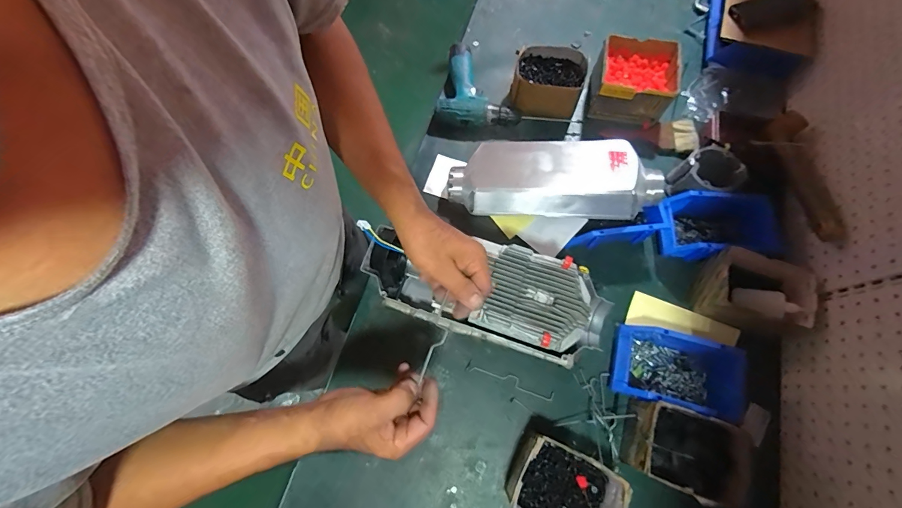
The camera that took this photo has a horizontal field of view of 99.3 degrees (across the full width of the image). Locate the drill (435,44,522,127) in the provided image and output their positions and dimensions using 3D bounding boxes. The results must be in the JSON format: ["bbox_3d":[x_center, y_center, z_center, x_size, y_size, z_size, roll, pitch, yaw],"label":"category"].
[{"bbox_3d":[0.067,-0.363,0.850,0.172,0.055,0.182,8,71,3],"label":"drill"}]

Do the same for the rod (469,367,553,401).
[{"bbox_3d":[0.105,0.222,0.668,0.150,0.005,0.019,19,78,9],"label":"rod"}]

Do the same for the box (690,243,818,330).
[{"bbox_3d":[0.519,0.069,0.664,0.163,0.093,0.108,19,72,7],"label":"box"}]

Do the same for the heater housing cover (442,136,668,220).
[{"bbox_3d":[0.190,-0.146,0.714,0.386,0.096,0.144,7,71,2],"label":"heater housing cover"}]

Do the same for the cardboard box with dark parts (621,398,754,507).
[{"bbox_3d":[0.357,0.302,0.589,0.173,0.086,0.115,22,72,7],"label":"cardboard box with dark parts"}]

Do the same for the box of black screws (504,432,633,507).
[{"bbox_3d":[0.166,0.354,0.571,0.150,0.093,0.127,27,73,9],"label":"box of black screws"}]

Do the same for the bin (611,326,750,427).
[{"bbox_3d":[0.375,0.195,0.632,0.201,0.078,0.117,14,71,5],"label":"bin"}]

